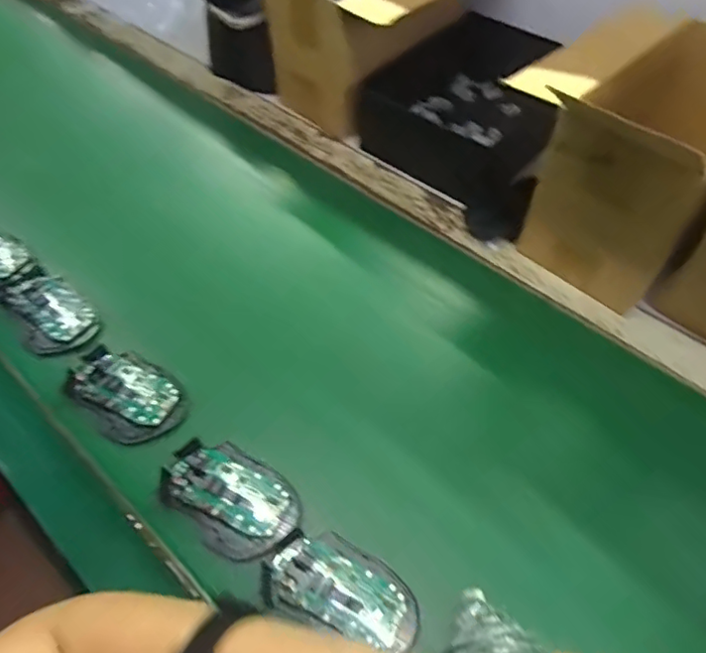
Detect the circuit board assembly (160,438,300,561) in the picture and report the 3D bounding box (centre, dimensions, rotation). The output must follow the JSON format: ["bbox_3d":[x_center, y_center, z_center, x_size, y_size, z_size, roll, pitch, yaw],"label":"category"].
[{"bbox_3d":[-0.100,0.137,0.453,0.113,0.014,0.072,27,64,21],"label":"circuit board assembly"}]

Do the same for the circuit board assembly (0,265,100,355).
[{"bbox_3d":[-0.313,-0.017,0.579,0.068,0.018,0.121,-37,62,-17],"label":"circuit board assembly"}]

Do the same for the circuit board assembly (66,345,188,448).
[{"bbox_3d":[-0.208,0.062,0.514,0.119,0.025,0.070,28,64,21],"label":"circuit board assembly"}]

